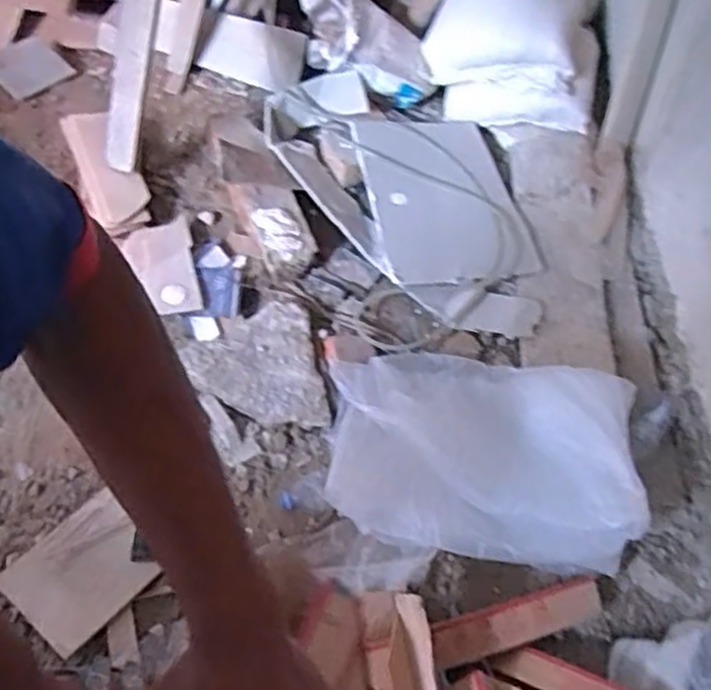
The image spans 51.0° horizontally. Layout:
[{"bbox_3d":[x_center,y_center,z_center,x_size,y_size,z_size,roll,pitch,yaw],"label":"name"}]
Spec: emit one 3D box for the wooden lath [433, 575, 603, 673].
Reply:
[{"bbox_3d":[0.260,0.439,1.180,0.301,0.024,0.067,-9,62,-21],"label":"wooden lath"}]

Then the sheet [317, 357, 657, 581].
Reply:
[{"bbox_3d":[0.211,0.171,1.288,0.508,0.122,0.378,10,59,1],"label":"sheet"}]

